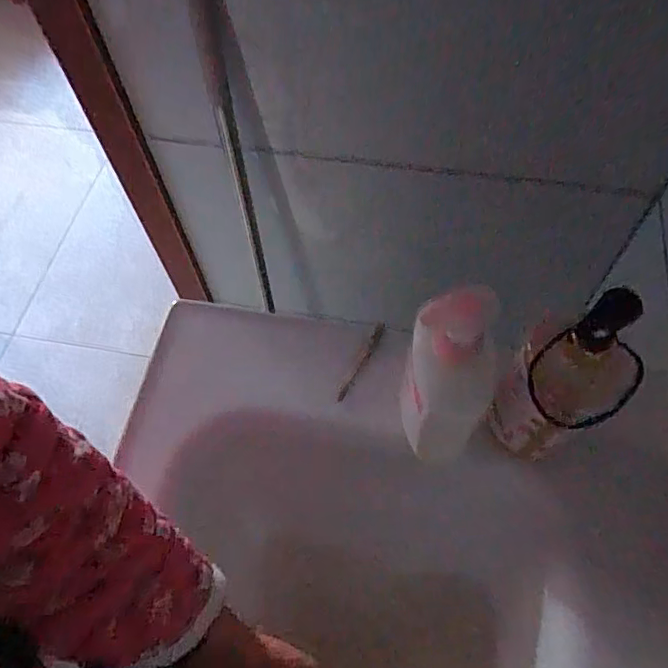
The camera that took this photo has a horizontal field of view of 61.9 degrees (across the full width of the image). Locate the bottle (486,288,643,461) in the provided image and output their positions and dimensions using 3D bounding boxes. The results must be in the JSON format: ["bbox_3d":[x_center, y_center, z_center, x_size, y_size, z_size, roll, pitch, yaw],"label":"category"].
[{"bbox_3d":[0.156,0.034,0.379,0.060,0.187,0.062,-1,61,2],"label":"bottle"}]

